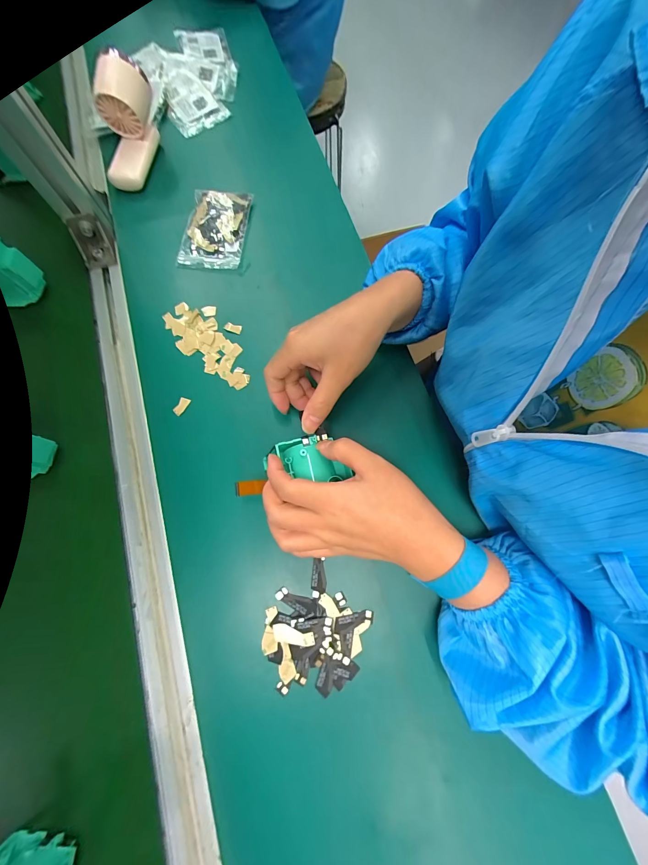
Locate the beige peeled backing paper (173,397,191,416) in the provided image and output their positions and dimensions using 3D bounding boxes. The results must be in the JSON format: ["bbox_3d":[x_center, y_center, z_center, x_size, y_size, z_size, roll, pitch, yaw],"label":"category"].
[{"bbox_3d":[-0.153,-0.029,0.343,0.011,0.004,0.021,27,75,6],"label":"beige peeled backing paper"}]

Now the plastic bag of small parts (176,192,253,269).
[{"bbox_3d":[-0.135,-0.253,0.397,0.073,0.021,0.107,6,74,0],"label":"plastic bag of small parts"}]

